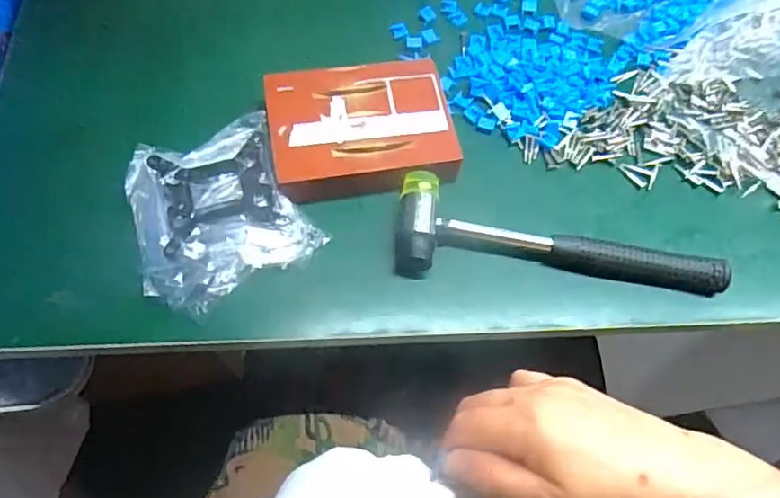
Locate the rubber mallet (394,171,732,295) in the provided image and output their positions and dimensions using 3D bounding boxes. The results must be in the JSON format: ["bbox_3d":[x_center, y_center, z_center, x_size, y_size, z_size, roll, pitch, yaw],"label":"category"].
[{"bbox_3d":[0.125,-0.010,0.420,0.236,0.028,0.075,5,65,0],"label":"rubber mallet"}]

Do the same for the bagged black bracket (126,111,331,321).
[{"bbox_3d":[-0.129,-0.029,0.418,0.121,0.022,0.129,-28,71,-15],"label":"bagged black bracket"}]

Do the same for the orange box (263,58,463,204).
[{"bbox_3d":[-0.022,-0.094,0.443,0.136,0.027,0.108,-8,67,-8],"label":"orange box"}]

